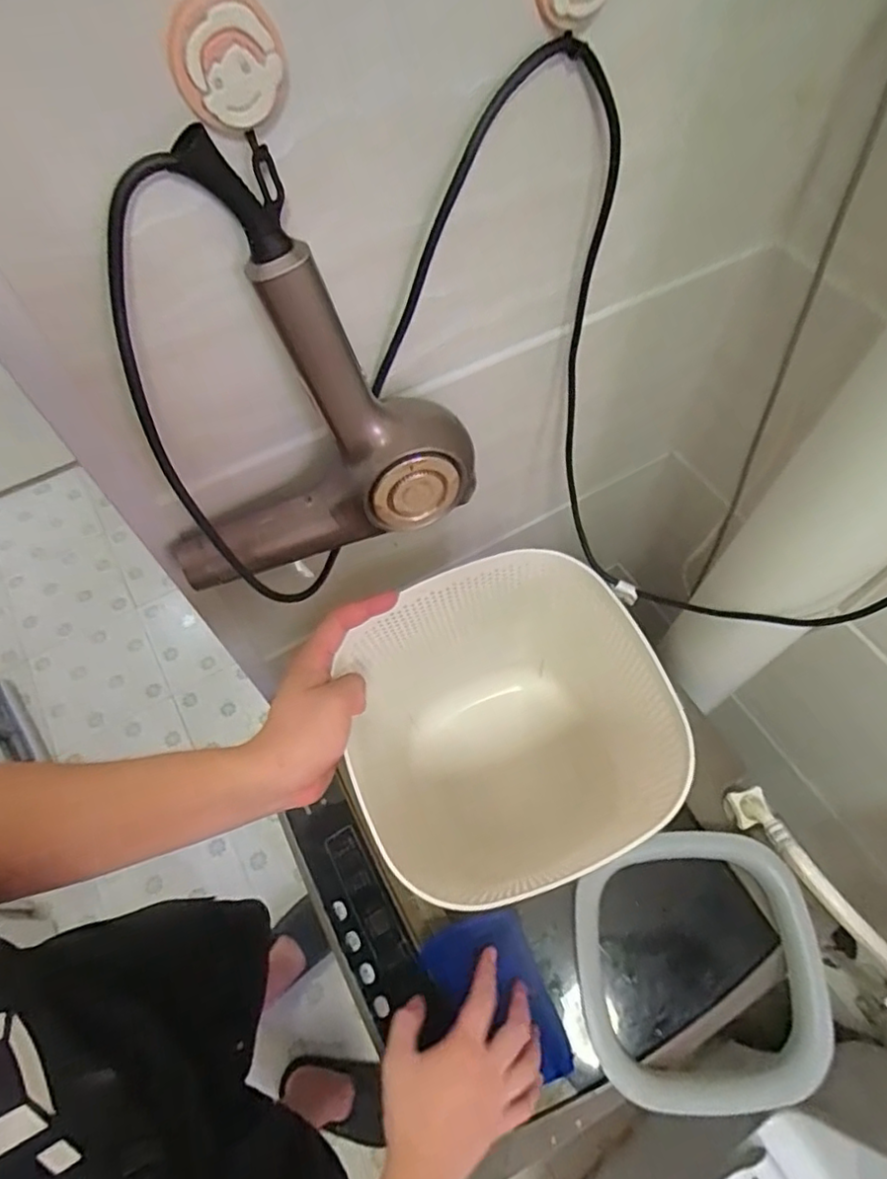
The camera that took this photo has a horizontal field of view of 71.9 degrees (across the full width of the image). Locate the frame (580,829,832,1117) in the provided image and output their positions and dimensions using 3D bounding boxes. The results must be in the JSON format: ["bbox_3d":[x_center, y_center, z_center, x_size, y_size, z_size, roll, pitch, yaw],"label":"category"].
[{"bbox_3d":[0.241,0.352,0.574,0.219,0.031,0.224,-1,63,1],"label":"frame"}]

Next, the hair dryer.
[{"bbox_3d":[-0.097,-0.115,0.386,0.232,0.263,0.076,-19,63,-9],"label":"hair dryer"}]

